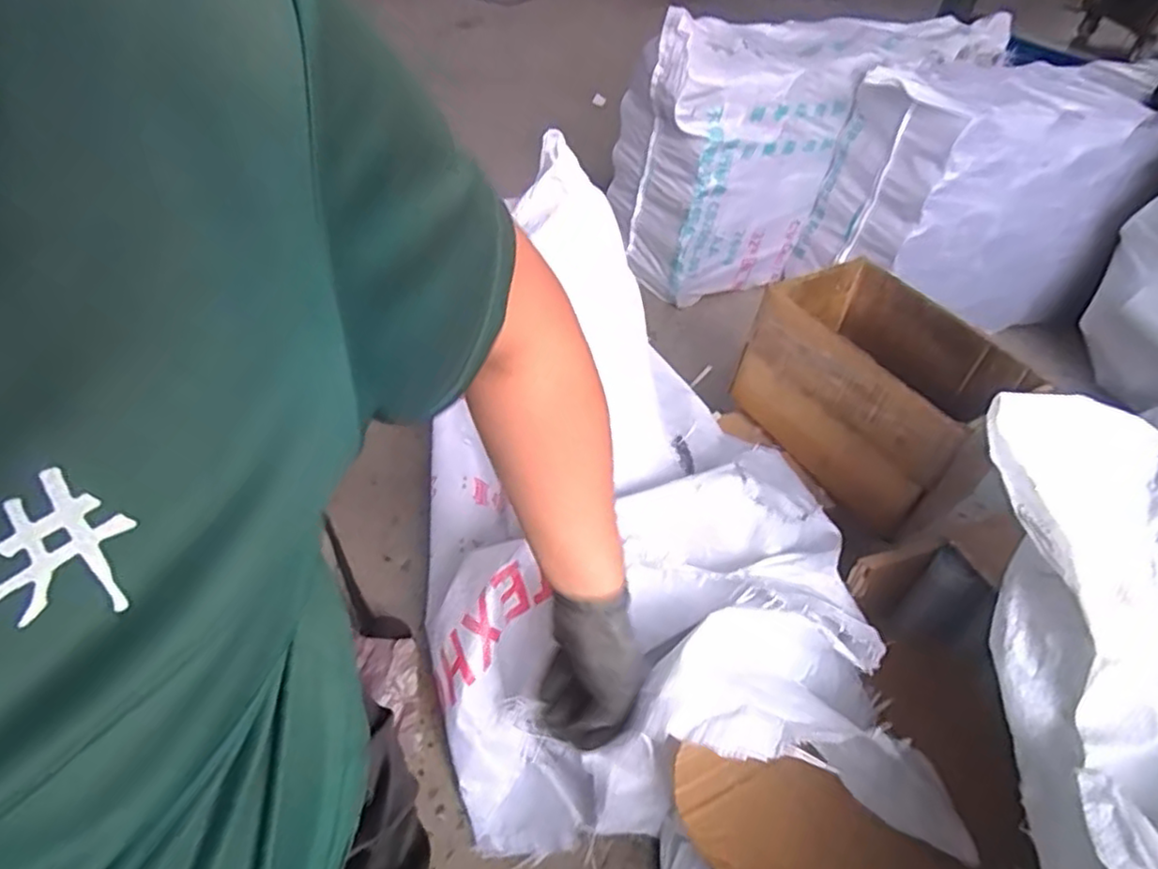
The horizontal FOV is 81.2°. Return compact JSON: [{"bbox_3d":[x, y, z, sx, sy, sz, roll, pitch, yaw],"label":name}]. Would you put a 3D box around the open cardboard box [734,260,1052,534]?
[{"bbox_3d":[0.394,-0.068,0.911,0.219,0.190,0.298,-28,55,-27],"label":"open cardboard box"}]

